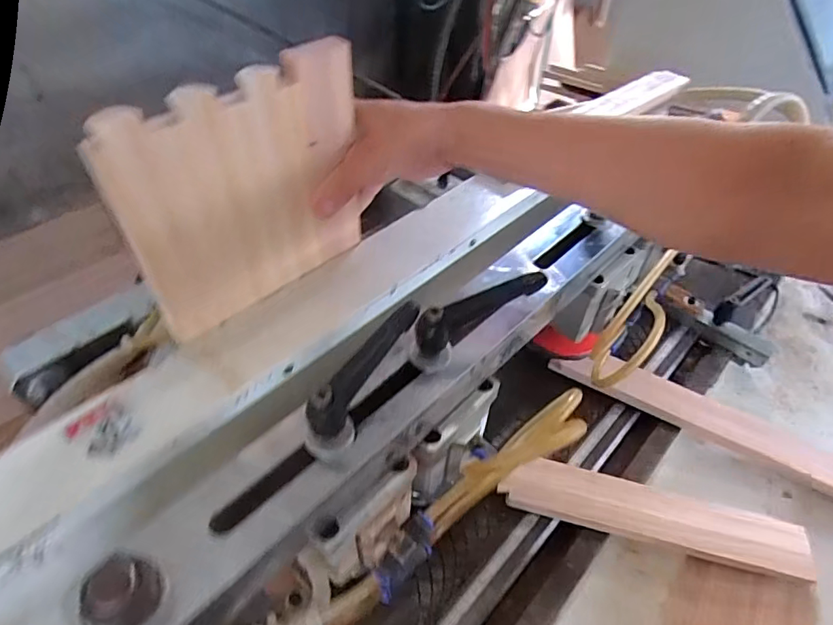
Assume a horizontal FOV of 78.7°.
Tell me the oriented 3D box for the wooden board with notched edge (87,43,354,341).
[{"bbox_3d":[-0.102,-0.076,0.324,0.159,0.147,0.014,-34,57,-30],"label":"wooden board with notched edge"}]

